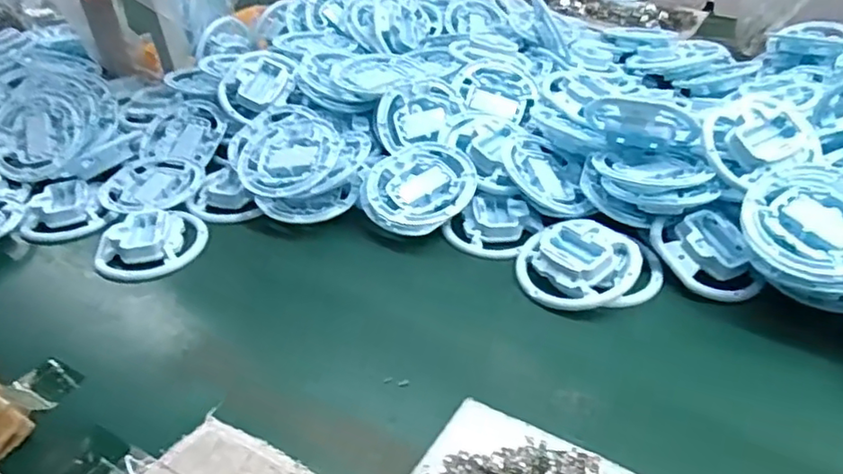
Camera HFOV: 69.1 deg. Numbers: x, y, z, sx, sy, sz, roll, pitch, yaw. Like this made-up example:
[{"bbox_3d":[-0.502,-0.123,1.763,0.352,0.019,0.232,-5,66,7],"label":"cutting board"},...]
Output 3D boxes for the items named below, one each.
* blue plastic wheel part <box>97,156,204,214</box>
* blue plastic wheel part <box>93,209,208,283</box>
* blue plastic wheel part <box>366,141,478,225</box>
[{"bbox_3d":[-0.291,-0.058,0.658,0.094,0.015,0.098,27,46,33],"label":"blue plastic wheel part"},{"bbox_3d":[-0.258,0.006,0.583,0.099,0.022,0.082,-17,40,-18],"label":"blue plastic wheel part"},{"bbox_3d":[0.000,-0.050,0.603,0.102,0.022,0.106,27,58,25],"label":"blue plastic wheel part"}]

